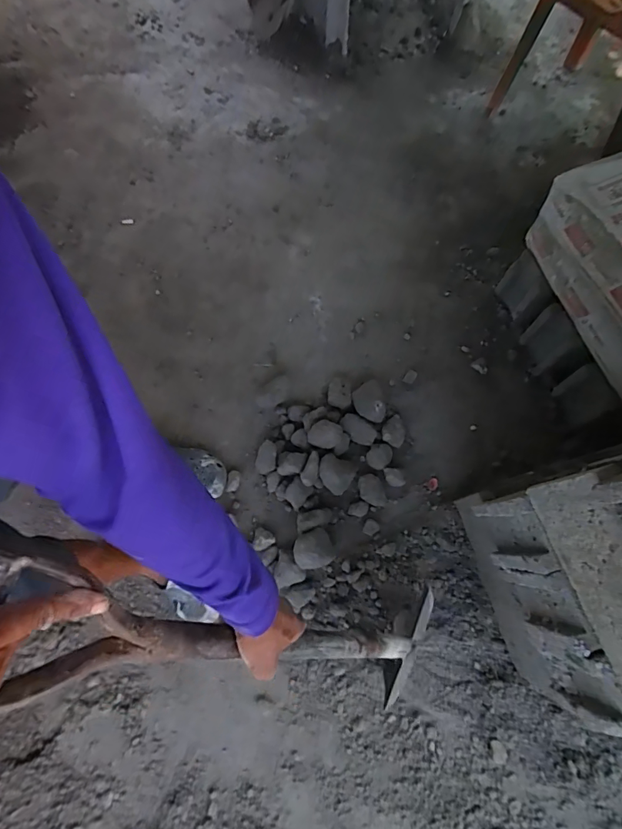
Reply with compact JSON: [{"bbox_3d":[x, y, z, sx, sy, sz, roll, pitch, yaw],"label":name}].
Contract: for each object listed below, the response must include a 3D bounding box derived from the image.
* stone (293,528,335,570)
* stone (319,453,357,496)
[{"bbox_3d":[0.004,0.312,1.026,0.089,0.078,0.082,23,73,7],"label":"stone"},{"bbox_3d":[0.066,0.151,1.116,0.089,0.060,0.093,-1,73,2],"label":"stone"}]

